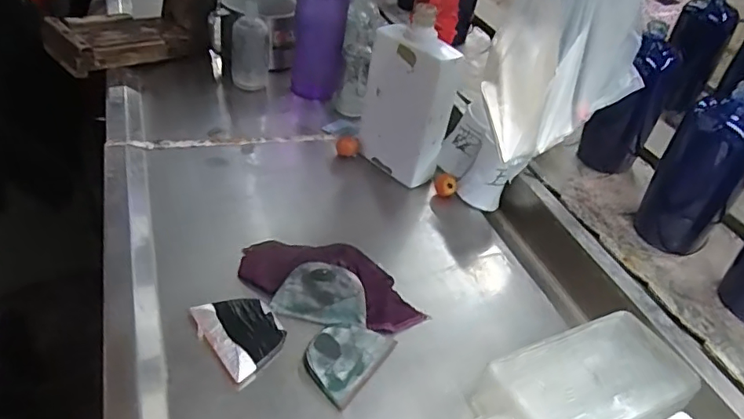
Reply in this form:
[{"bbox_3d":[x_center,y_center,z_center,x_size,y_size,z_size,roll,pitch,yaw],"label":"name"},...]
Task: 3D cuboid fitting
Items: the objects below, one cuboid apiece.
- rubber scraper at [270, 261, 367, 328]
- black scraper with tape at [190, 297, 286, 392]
[{"bbox_3d":[-0.044,0.076,0.509,0.083,0.007,0.055,14,68,2],"label":"rubber scraper"},{"bbox_3d":[-0.112,0.105,0.476,0.060,0.010,0.084,-28,50,-36],"label":"black scraper with tape"}]

